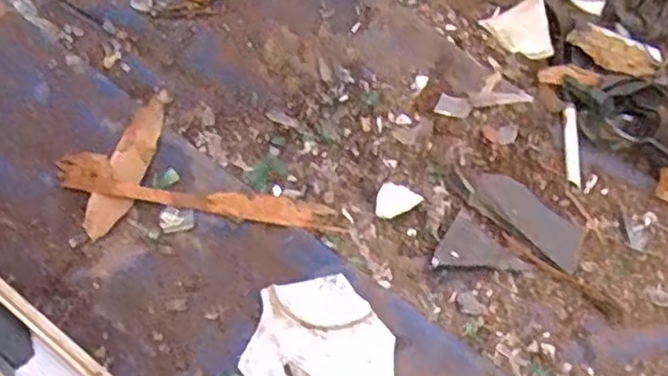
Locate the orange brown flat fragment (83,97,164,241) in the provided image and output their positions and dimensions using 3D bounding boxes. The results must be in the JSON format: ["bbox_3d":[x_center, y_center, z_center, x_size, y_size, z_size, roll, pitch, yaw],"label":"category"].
[{"bbox_3d":[-0.148,-0.014,0.492,0.027,0.010,0.104,21,72,-3],"label":"orange brown flat fragment"}]

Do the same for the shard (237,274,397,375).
[{"bbox_3d":[-0.011,0.099,0.441,0.093,0.024,0.081,-8,66,-6],"label":"shard"}]

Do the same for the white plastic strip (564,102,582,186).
[{"bbox_3d":[0.180,-0.033,0.521,0.010,0.004,0.063,0,81,-2],"label":"white plastic strip"}]

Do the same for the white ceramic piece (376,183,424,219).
[{"bbox_3d":[0.044,0.007,0.501,0.035,0.005,0.026,-29,70,-14],"label":"white ceramic piece"}]

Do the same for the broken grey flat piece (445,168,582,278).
[{"bbox_3d":[0.133,0.015,0.500,0.106,0.007,0.038,37,69,14],"label":"broken grey flat piece"}]

